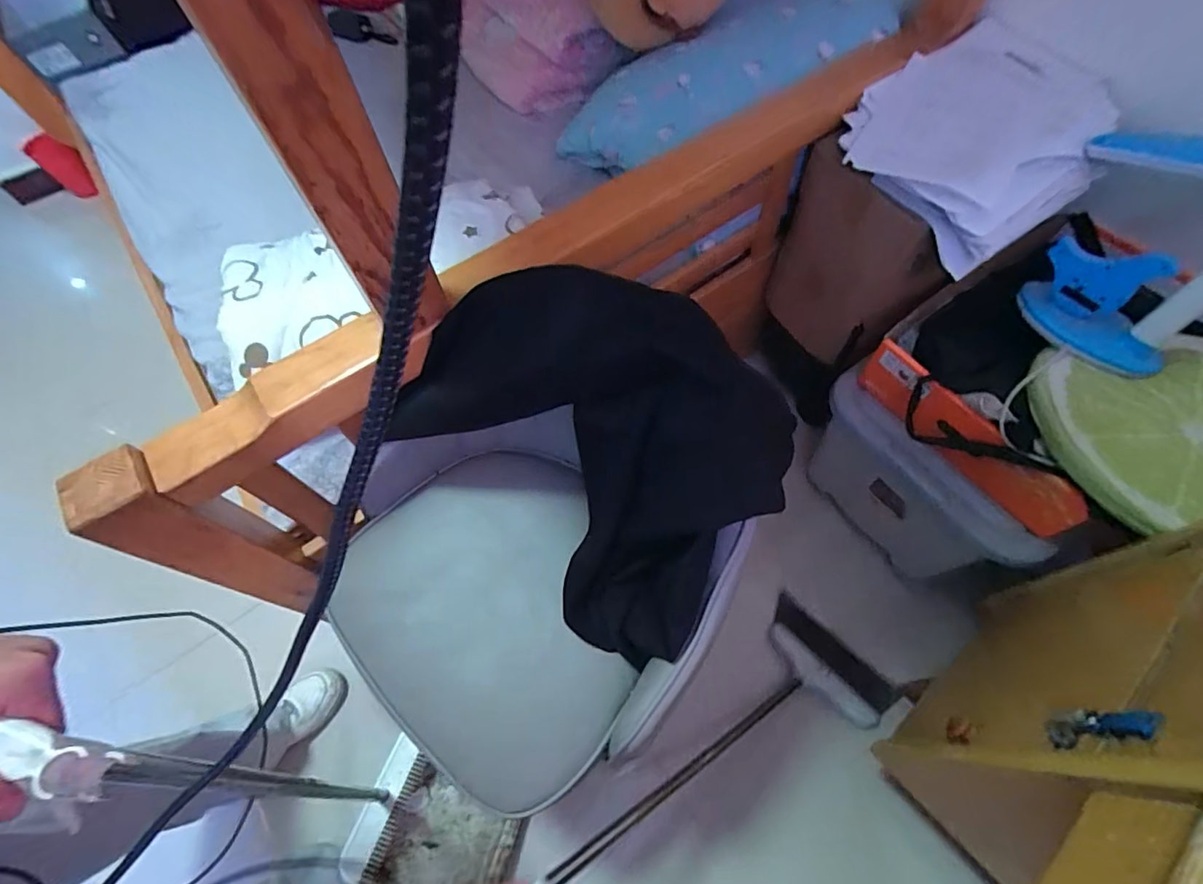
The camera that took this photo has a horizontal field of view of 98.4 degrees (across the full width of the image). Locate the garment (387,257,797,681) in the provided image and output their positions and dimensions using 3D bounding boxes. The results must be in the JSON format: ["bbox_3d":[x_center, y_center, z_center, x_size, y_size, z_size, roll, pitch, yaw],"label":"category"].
[{"bbox_3d":[-0.027,0.004,0.570,0.259,0.273,0.428,-39,67,-18],"label":"garment"}]

